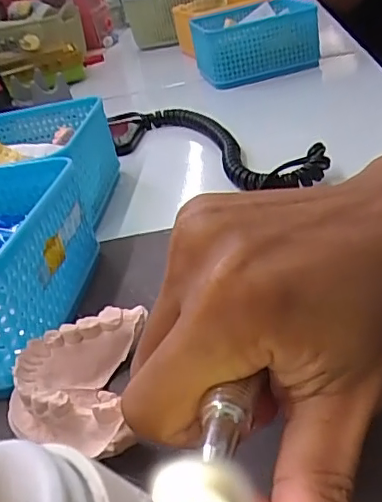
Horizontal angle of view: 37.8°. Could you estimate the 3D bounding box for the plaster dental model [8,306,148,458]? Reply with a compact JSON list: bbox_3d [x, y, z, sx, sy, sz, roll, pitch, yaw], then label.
[{"bbox_3d":[-0.045,0.053,0.225,0.048,0.023,0.071,-9,30,7],"label":"plaster dental model"}]

